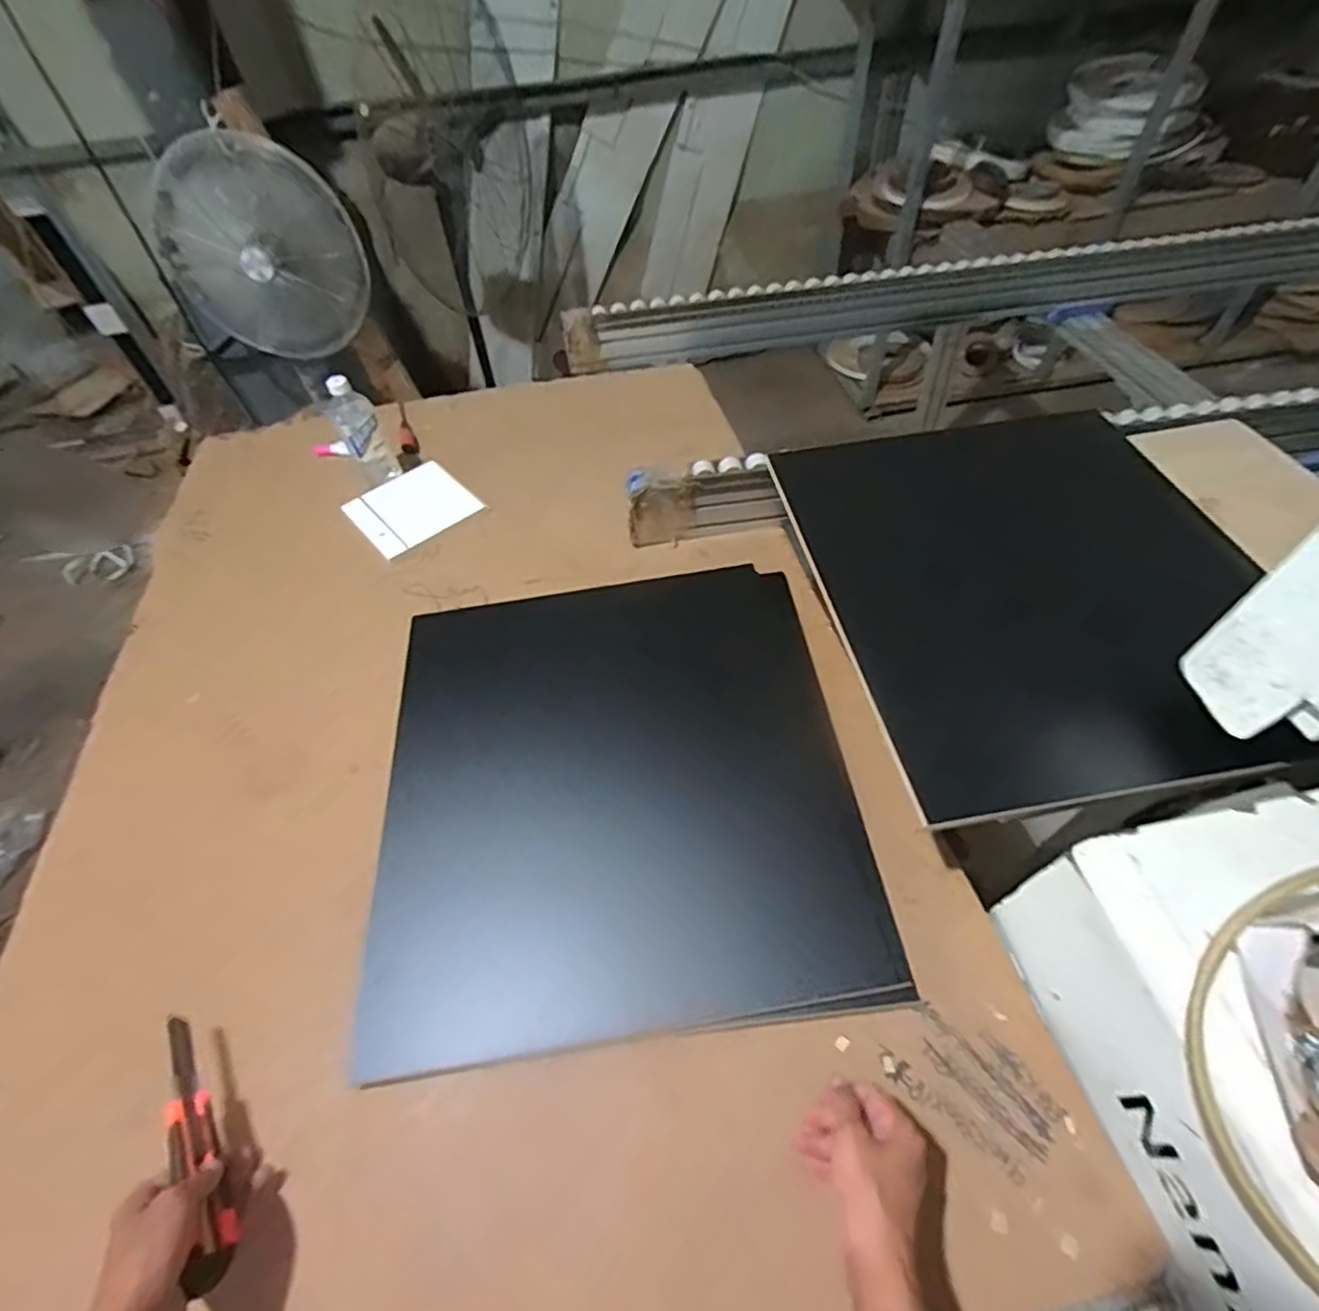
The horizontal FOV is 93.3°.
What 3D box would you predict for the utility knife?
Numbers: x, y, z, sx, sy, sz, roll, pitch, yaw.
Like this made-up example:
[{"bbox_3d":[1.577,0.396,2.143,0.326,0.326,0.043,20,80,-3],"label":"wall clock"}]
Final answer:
[{"bbox_3d":[-0.395,0.410,0.526,0.024,0.034,0.211,-30,53,-18],"label":"utility knife"}]

